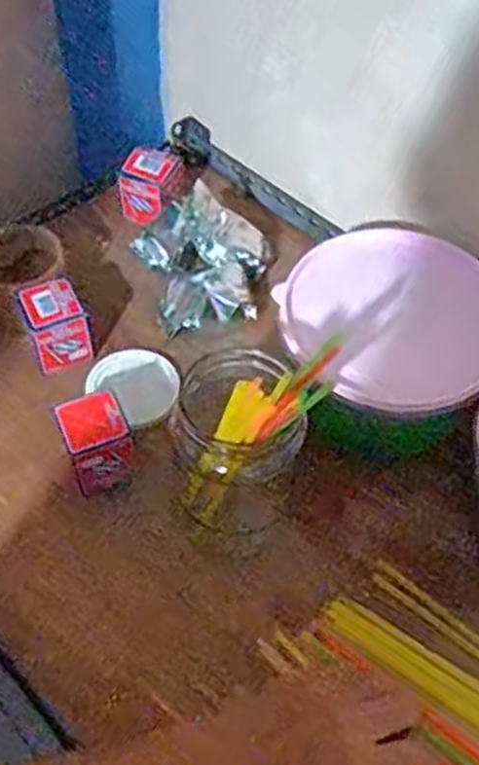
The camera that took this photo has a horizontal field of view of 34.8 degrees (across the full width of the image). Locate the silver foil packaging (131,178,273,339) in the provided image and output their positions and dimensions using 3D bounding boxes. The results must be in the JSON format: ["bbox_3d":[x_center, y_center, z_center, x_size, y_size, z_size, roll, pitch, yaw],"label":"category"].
[{"bbox_3d":[-0.036,-0.132,0.772,0.131,0.084,0.162,-1,52,-3],"label":"silver foil packaging"}]

